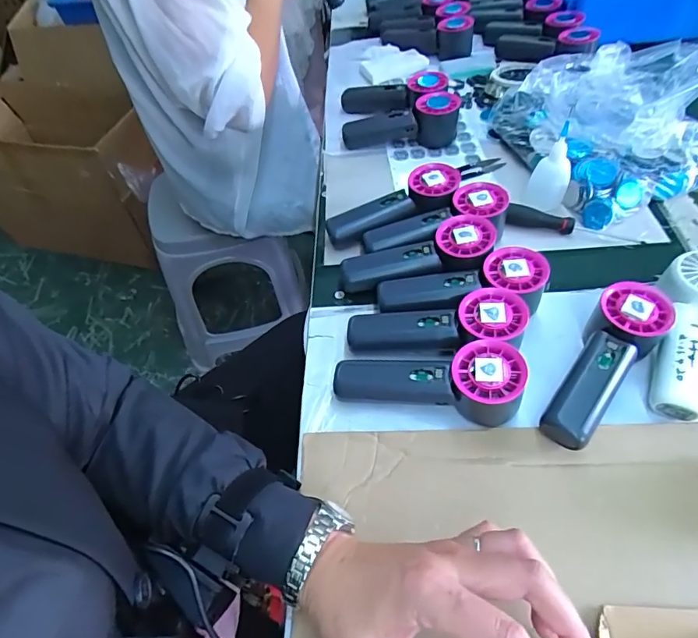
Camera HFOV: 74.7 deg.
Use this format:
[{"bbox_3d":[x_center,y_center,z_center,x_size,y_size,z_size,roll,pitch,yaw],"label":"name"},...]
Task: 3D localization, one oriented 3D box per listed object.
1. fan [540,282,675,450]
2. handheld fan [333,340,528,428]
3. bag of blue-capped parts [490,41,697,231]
[{"bbox_3d":[0.211,0.037,0.385,0.051,0.052,0.153,35,63,27],"label":"fan"},{"bbox_3d":[0.065,0.049,0.387,0.151,0.053,0.049,6,54,9],"label":"handheld fan"},{"bbox_3d":[0.311,-0.250,0.559,0.207,0.106,0.242,-23,55,-13],"label":"bag of blue-capped parts"}]

